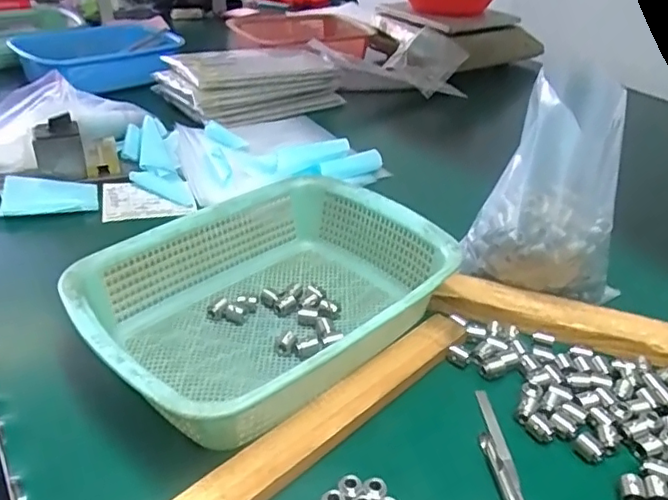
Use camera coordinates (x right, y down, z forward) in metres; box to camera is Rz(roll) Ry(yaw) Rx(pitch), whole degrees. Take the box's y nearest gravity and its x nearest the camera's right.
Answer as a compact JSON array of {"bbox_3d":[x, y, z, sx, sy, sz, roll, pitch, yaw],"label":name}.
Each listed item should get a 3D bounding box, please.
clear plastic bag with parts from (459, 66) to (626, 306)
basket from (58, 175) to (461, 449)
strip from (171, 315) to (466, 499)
[{"bbox_3d":[0.208,-0.052,0.535,0.127,0.201,0.098,-10,36,-16],"label":"clear plastic bag with parts"},{"bbox_3d":[-0.054,0.040,0.502,0.293,0.073,0.218,-28,44,-36],"label":"basket"},{"bbox_3d":[-0.007,0.124,0.427,0.037,0.019,0.315,30,44,35],"label":"strip"}]

